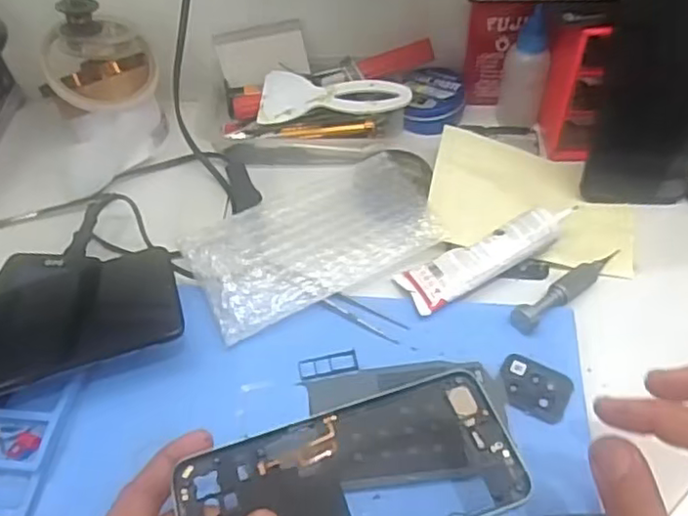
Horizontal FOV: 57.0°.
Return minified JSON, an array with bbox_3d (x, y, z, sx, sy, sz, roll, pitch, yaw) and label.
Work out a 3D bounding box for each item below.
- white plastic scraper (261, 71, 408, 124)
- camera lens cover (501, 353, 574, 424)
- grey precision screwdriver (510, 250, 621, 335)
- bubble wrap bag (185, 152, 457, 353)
[{"bbox_3d":[-0.008,-0.137,0.532,0.124,0.009,0.050,0,69,8],"label":"white plastic scraper"},{"bbox_3d":[0.115,0.078,0.384,0.043,0.004,0.035,23,56,18],"label":"camera lens cover"},{"bbox_3d":[0.154,0.018,0.429,0.106,0.020,0.017,-31,58,-21],"label":"grey precision screwdriver"},{"bbox_3d":[-0.024,-0.021,0.457,0.175,0.020,0.113,-26,56,-19],"label":"bubble wrap bag"}]

